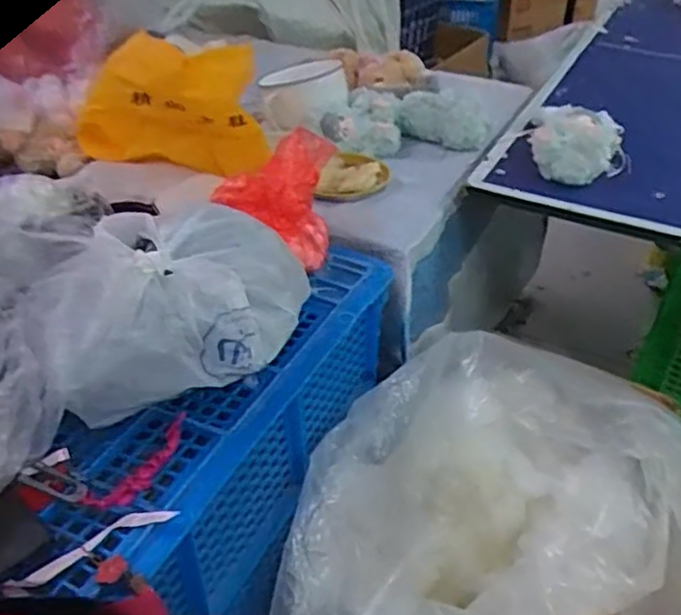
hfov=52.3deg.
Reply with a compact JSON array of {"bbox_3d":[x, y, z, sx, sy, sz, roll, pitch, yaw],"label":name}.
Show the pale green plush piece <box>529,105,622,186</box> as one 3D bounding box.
[{"bbox_3d":[0.324,-0.229,0.956,0.128,0.057,0.170,12,39,16],"label":"pale green plush piece"}]

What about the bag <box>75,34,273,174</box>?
[{"bbox_3d":[-0.202,-0.253,0.866,0.252,0.189,0.159,22,42,27],"label":"bag"}]

